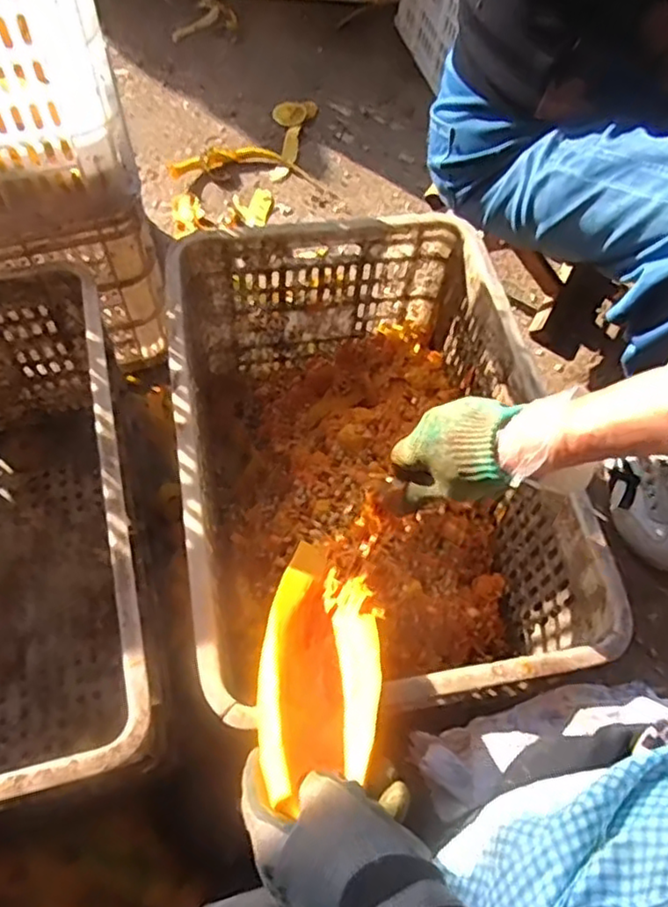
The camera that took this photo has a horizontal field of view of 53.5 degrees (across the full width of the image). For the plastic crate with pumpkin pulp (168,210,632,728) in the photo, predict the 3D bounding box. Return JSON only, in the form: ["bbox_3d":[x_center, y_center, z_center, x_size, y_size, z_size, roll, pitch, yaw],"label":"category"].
[{"bbox_3d":[0.024,0.022,0.745,0.348,0.271,0.507,-8,64,-8],"label":"plastic crate with pumpkin pulp"}]

